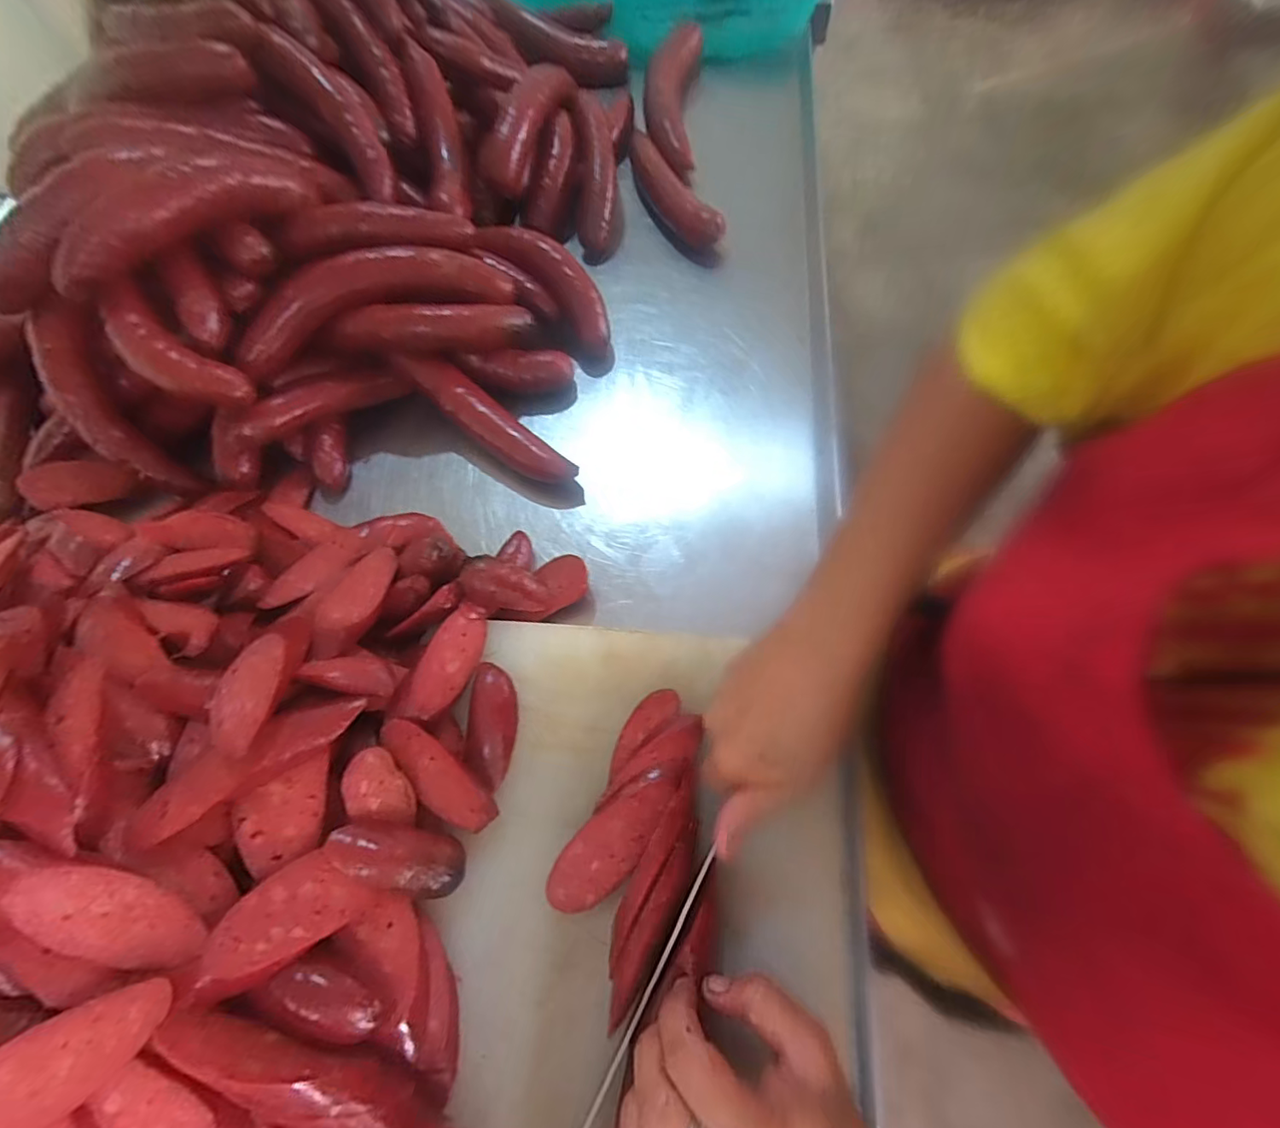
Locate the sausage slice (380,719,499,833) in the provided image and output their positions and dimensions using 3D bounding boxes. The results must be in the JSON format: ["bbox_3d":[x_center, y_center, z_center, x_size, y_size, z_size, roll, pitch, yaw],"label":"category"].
[{"bbox_3d":[-0.127,0.131,0.344,0.086,0.015,0.028,35,72,19],"label":"sausage slice"}]

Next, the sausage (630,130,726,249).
[{"bbox_3d":[0.028,-0.419,0.616,0.044,0.036,0.220,-24,65,-6],"label":"sausage"}]

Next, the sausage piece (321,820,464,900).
[{"bbox_3d":[-0.139,0.169,0.320,0.075,0.019,0.032,22,62,-14],"label":"sausage piece"}]

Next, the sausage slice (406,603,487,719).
[{"bbox_3d":[-0.129,0.065,0.379,0.033,0.007,0.086,31,52,-13],"label":"sausage slice"}]

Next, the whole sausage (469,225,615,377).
[{"bbox_3d":[-0.086,-0.266,0.526,0.057,0.044,0.188,-40,89,-18],"label":"whole sausage"}]

